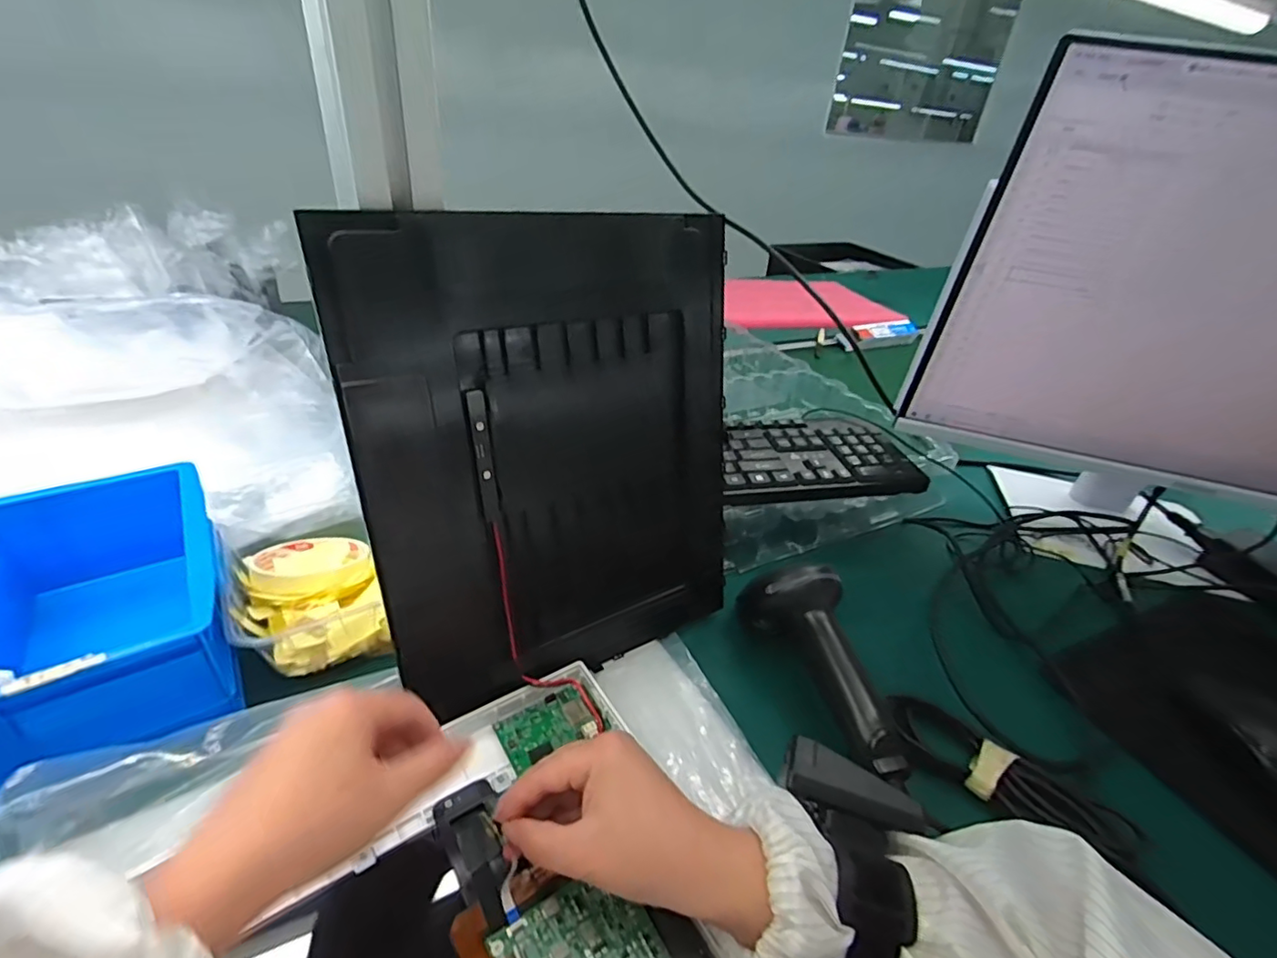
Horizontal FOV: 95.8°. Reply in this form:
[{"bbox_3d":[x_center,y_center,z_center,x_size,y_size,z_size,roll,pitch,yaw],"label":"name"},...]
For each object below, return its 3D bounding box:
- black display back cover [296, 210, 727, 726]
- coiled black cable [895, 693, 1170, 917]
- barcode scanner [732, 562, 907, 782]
[{"bbox_3d":[-0.038,-0.007,0.360,0.244,0.287,0.018,-18,24,-35],"label":"black display back cover"},{"bbox_3d":[0.239,0.196,0.381,0.146,0.020,0.047,25,38,25],"label":"coiled black cable"},{"bbox_3d":[0.136,0.124,0.408,0.062,0.065,0.163,-10,37,-23],"label":"barcode scanner"}]

